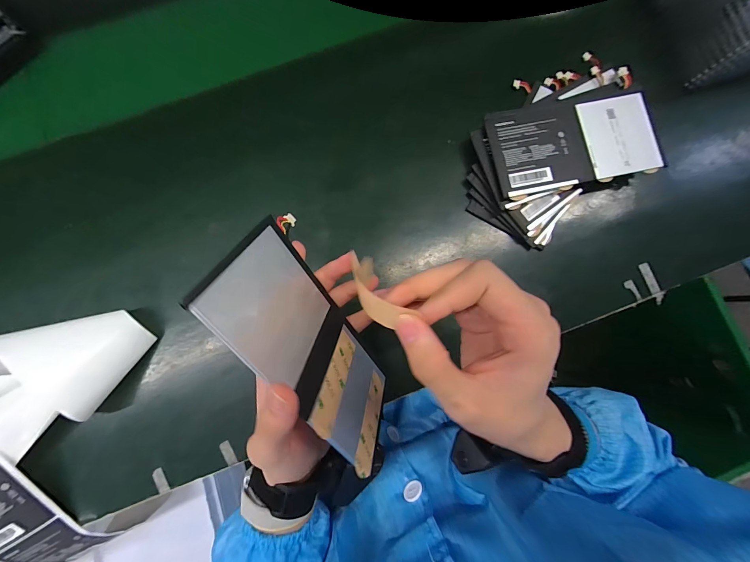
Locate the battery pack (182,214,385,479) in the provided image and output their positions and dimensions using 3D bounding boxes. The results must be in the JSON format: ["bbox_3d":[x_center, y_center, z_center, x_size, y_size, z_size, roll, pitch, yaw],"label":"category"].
[{"bbox_3d":[-0.037,0.045,0.213,0.005,0.094,0.166,-19,120,24],"label":"battery pack"}]

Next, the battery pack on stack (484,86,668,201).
[{"bbox_3d":[0.201,-0.143,0.319,0.164,0.008,0.093,-12,84,-1],"label":"battery pack on stack"}]

